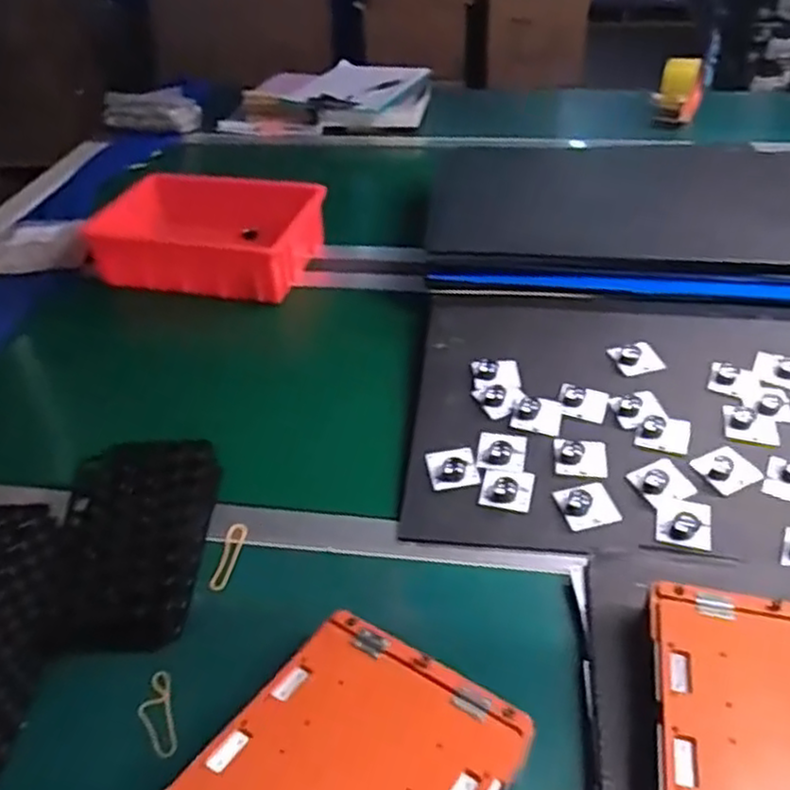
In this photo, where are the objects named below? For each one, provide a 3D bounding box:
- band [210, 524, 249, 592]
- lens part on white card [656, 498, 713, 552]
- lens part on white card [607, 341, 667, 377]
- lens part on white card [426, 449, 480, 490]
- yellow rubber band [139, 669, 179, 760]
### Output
[{"bbox_3d":[-0.152,0.148,0.662,0.018,0.004,0.072,11,48,2],"label":"band"},{"bbox_3d":[0.263,0.112,0.649,0.046,0.012,0.048,8,42,14],"label":"lens part on white card"},{"bbox_3d":[0.273,-0.044,0.808,0.050,0.017,0.042,-12,41,-9],"label":"lens part on white card"},{"bbox_3d":[0.057,0.070,0.709,0.046,0.009,0.047,-8,41,-4],"label":"lens part on white card"},{"bbox_3d":[-0.183,0.245,0.552,0.026,0.006,0.069,-14,42,-11],"label":"yellow rubber band"}]

